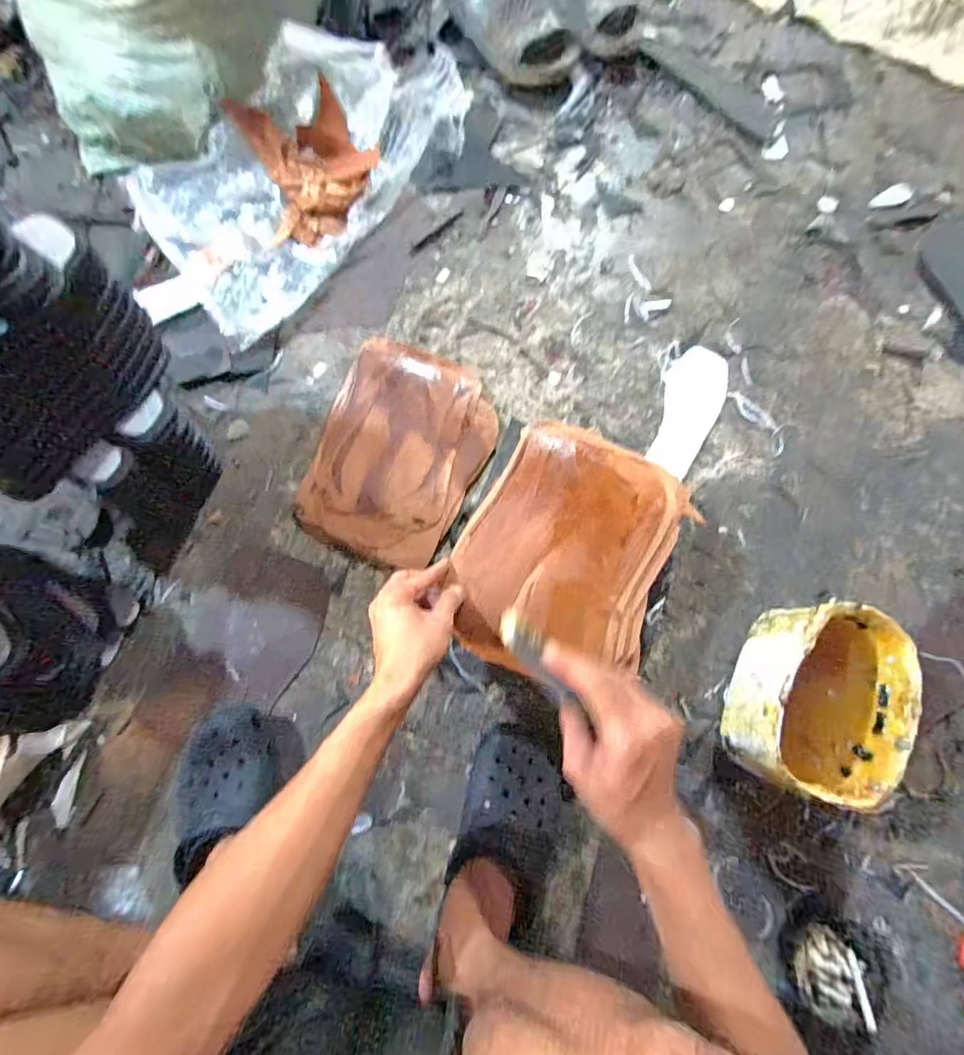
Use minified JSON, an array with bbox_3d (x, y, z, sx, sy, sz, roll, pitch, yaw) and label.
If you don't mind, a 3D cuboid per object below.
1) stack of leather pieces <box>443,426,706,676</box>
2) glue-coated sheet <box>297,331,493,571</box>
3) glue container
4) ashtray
[{"bbox_3d":[0.095,0.022,0.534,0.214,0.025,0.268,20,77,4],"label":"stack of leather pieces"},{"bbox_3d":[-0.112,-0.103,0.671,0.213,0.027,0.293,22,77,4],"label":"glue-coated sheet"},{"bbox_3d":[0.364,0.188,0.550,0.125,0.132,0.191,26,77,5],"label":"glue container"},{"bbox_3d":[0.378,0.471,0.531,0.106,0.027,0.099,0,76,-1],"label":"ashtray"}]

